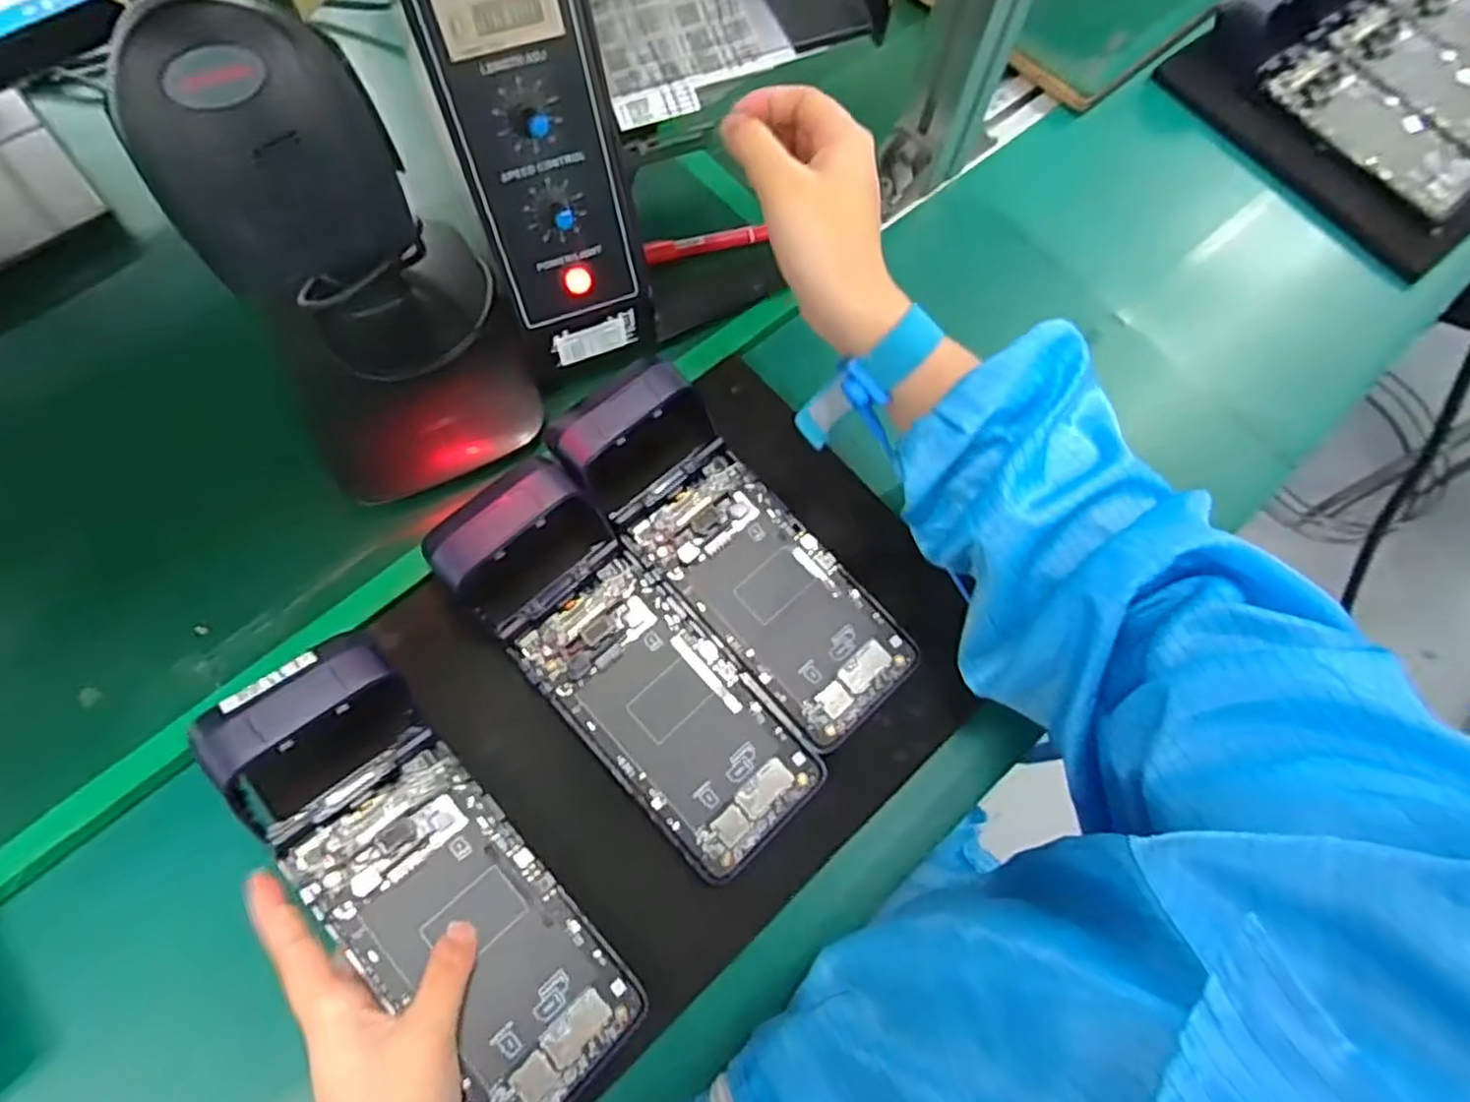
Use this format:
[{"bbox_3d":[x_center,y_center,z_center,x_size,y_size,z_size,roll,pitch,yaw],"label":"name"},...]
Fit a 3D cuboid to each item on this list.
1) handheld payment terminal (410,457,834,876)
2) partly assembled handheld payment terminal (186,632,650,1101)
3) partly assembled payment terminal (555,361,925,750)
[{"bbox_3d":[-0.053,0.051,0.371,0.083,0.047,0.219,-41,76,-17],"label":"handheld payment terminal"},{"bbox_3d":[-0.137,0.143,0.335,0.079,0.048,0.223,-40,85,-18],"label":"partly assembled handheld payment terminal"},{"bbox_3d":[-0.002,-0.004,0.403,0.080,0.032,0.223,-41,87,-18],"label":"partly assembled payment terminal"}]

